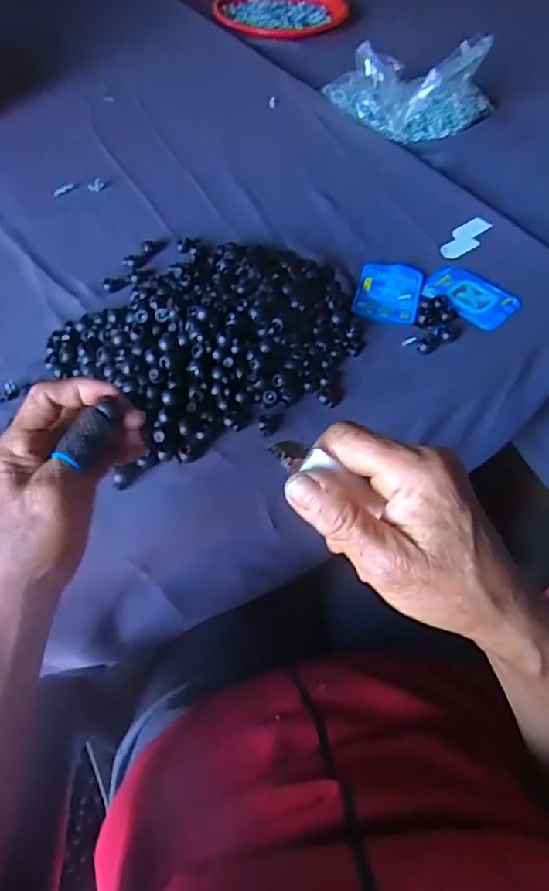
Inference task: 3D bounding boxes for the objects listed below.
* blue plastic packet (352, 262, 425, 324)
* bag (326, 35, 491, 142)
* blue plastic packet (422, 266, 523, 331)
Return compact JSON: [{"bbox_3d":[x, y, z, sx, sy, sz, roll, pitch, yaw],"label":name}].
[{"bbox_3d":[0.121,-0.162,0.616,0.066,0.006,0.097,12,53,8],"label":"blue plastic packet"},{"bbox_3d":[0.196,-0.518,0.829,0.244,0.098,0.153,7,53,5],"label":"bag"},{"bbox_3d":[0.204,-0.158,0.615,0.096,0.006,0.069,37,61,25],"label":"blue plastic packet"}]

